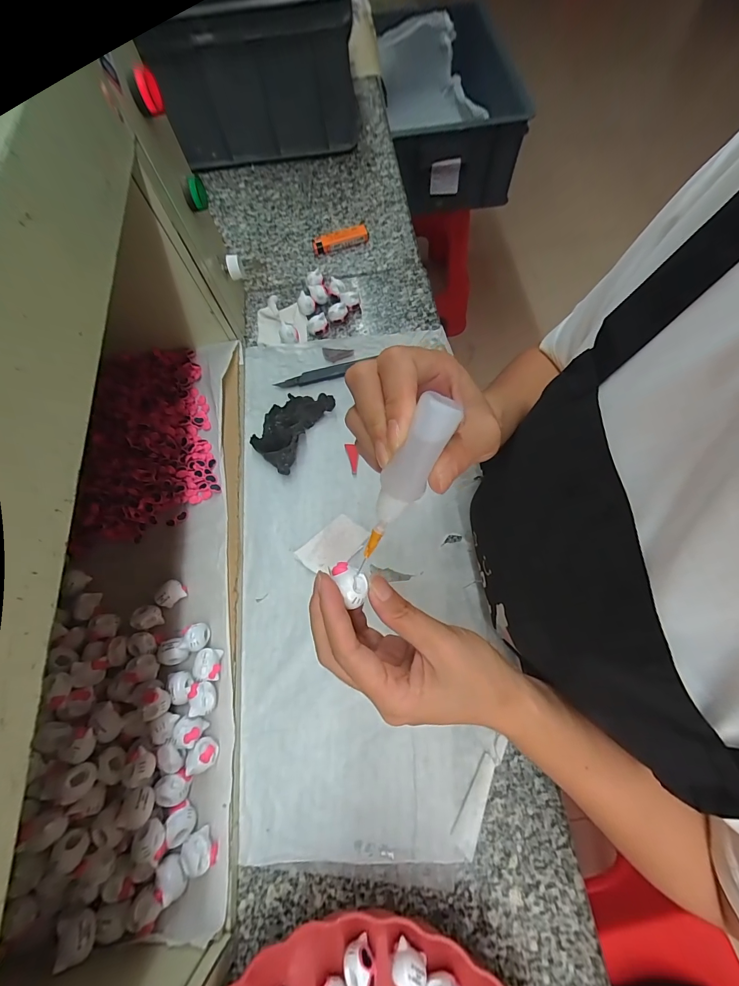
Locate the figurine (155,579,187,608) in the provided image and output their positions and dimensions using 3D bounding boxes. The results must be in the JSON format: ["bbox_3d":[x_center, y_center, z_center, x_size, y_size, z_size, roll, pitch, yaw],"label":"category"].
[{"bbox_3d":[-0.187,0.092,0.349,0.024,0.018,0.024,-27,70,-7],"label":"figurine"}]

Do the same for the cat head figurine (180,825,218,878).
[{"bbox_3d":[-0.128,0.268,0.281,0.023,0.023,0.023,-16,69,-3],"label":"cat head figurine"}]

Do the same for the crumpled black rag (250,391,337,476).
[{"bbox_3d":[-0.090,-0.075,0.417,0.061,0.019,0.098,27,73,12],"label":"crumpled black rag"}]

